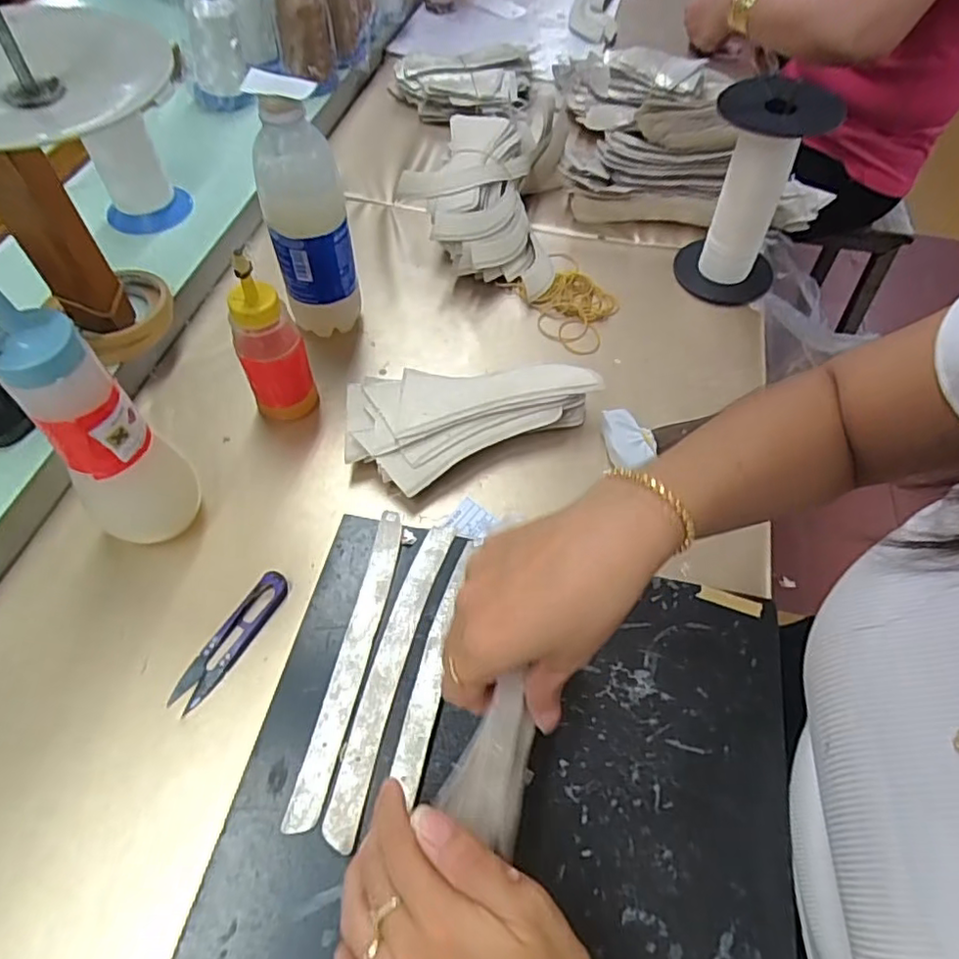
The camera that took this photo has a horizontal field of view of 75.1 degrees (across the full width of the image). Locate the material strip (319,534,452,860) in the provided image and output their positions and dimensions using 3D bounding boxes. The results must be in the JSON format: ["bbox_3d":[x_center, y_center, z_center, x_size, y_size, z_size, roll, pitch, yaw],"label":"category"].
[{"bbox_3d":[-0.054,0.114,0.385,0.023,0.005,0.197,13,57,6],"label":"material strip"}]

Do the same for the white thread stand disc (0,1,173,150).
[{"bbox_3d":[-0.211,-0.179,0.282,0.119,0.027,0.122,1,56,-2],"label":"white thread stand disc"}]

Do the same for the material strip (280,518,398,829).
[{"bbox_3d":[-0.078,0.107,0.390,0.019,0.005,0.199,11,56,4],"label":"material strip"}]

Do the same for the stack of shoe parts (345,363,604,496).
[{"bbox_3d":[-0.013,-0.060,0.510,0.193,0.040,0.099,-24,61,-18],"label":"stack of shoe parts"}]

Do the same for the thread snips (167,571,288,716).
[{"bbox_3d":[-0.164,0.104,0.413,0.023,0.010,0.099,27,59,14],"label":"thread snips"}]

